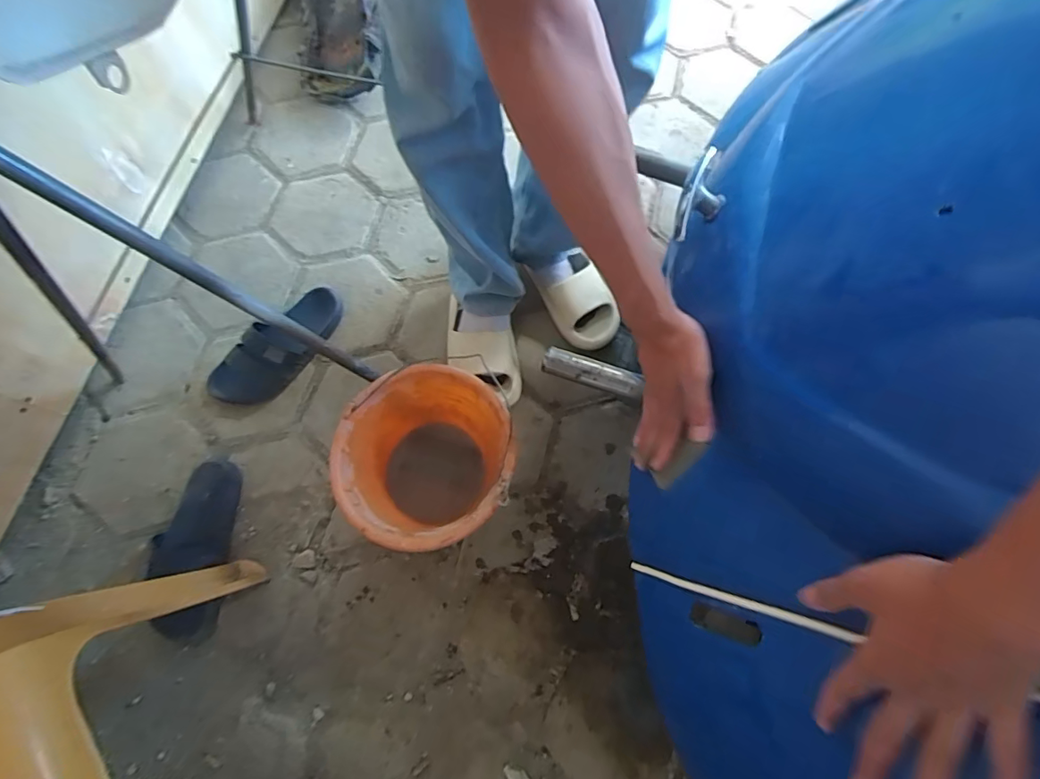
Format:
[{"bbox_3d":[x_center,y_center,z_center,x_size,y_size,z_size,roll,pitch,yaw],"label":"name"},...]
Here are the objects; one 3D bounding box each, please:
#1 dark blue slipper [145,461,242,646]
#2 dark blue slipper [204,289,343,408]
[{"bbox_3d":[-0.493,0.239,0.772,0.099,0.050,0.259,0,71,-2],"label":"dark blue slipper"},{"bbox_3d":[-0.407,-0.074,0.866,0.089,0.067,0.257,41,75,11],"label":"dark blue slipper"}]

